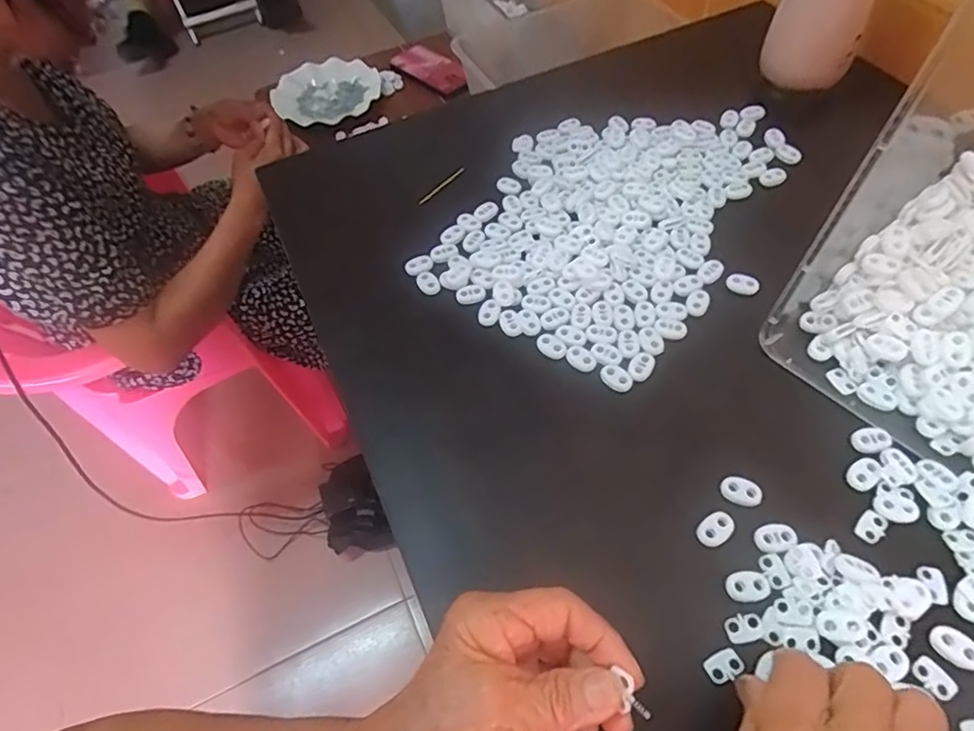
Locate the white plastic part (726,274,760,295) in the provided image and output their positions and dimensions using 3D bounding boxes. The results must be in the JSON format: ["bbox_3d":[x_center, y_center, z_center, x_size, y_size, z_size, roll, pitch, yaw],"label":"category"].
[{"bbox_3d":[0.189,-0.060,0.419,0.023,0.007,0.012,13,59,14],"label":"white plastic part"}]

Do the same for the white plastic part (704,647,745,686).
[{"bbox_3d":[0.121,0.153,0.289,0.019,0.004,0.014,-24,58,-10],"label":"white plastic part"}]

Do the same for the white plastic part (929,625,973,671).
[{"bbox_3d":[0.237,0.142,0.284,0.023,0.004,0.015,28,64,21],"label":"white plastic part"}]

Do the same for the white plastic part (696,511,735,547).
[{"bbox_3d":[0.131,0.094,0.325,0.023,0.004,0.015,-28,59,-12],"label":"white plastic part"}]

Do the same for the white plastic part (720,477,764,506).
[{"bbox_3d":[0.151,0.074,0.333,0.023,0.004,0.016,11,59,13],"label":"white plastic part"}]

